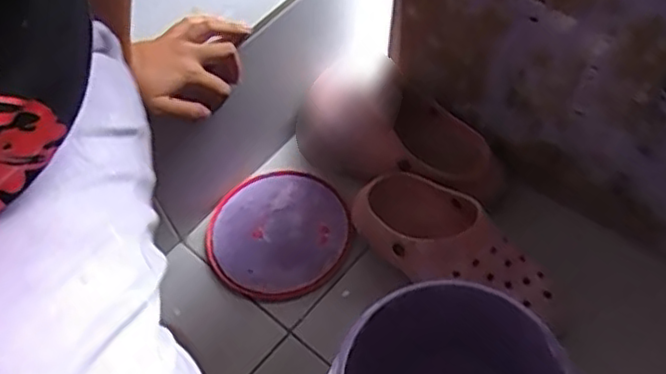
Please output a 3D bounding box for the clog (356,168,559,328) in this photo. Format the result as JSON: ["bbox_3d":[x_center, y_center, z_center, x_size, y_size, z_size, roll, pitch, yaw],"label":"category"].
[{"bbox_3d":[0.118,0.057,0.708,0.106,0.074,0.259,-42,50,-22],"label":"clog"}]

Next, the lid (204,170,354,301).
[{"bbox_3d":[-0.066,0.053,0.805,0.172,0.008,0.166,-4,56,5],"label":"lid"}]

